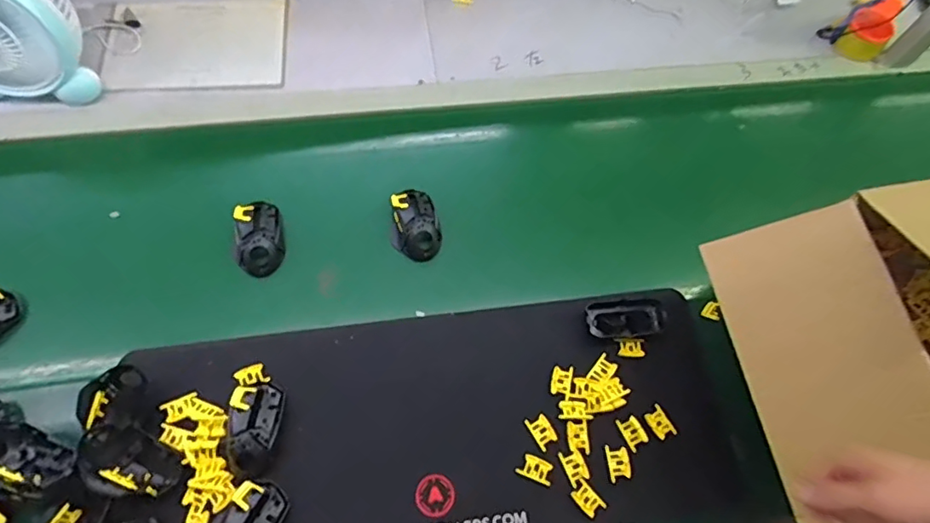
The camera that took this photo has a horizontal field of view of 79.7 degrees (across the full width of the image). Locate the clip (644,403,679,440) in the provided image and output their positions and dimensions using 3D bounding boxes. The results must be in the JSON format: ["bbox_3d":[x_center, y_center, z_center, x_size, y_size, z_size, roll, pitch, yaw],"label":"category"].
[{"bbox_3d":[0.266,0.221,0.758,0.029,0.005,0.044,-29,71,-17],"label":"clip"}]

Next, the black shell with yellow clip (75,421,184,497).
[{"bbox_3d":[-0.408,0.243,0.674,0.112,0.051,0.075,32,68,10],"label":"black shell with yellow clip"}]

